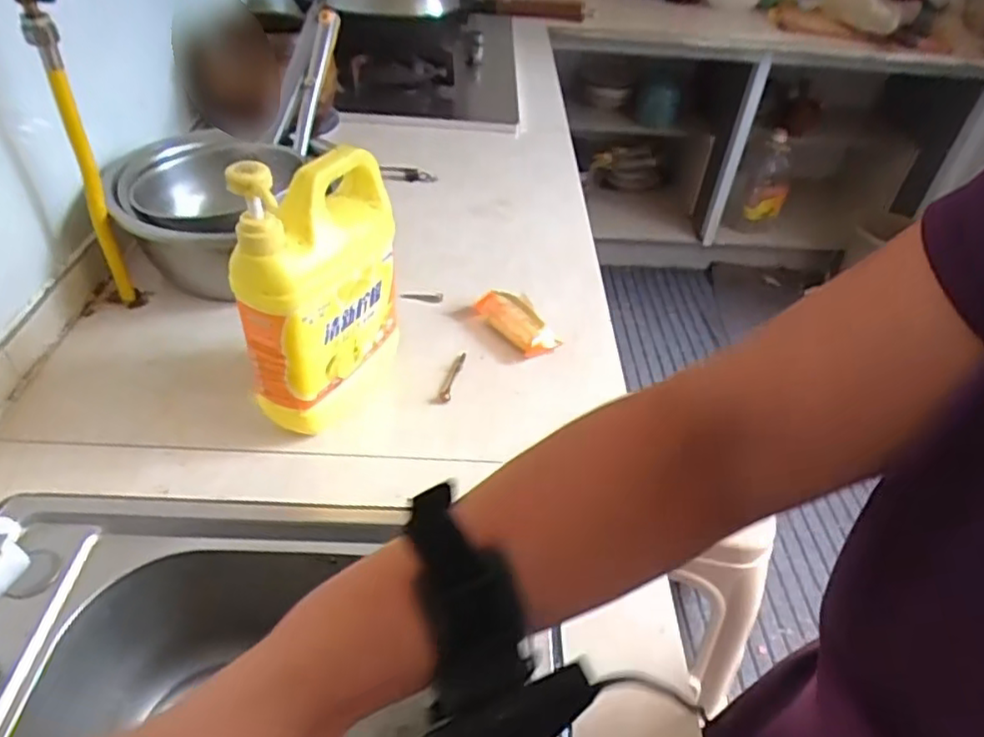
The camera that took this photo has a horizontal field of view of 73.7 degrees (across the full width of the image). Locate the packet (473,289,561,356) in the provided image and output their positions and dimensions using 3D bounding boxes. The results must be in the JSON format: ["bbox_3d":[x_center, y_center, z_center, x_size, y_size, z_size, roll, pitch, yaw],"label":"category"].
[{"bbox_3d":[0.024,-0.052,0.710,0.098,0.034,0.040,35,49,28],"label":"packet"}]

